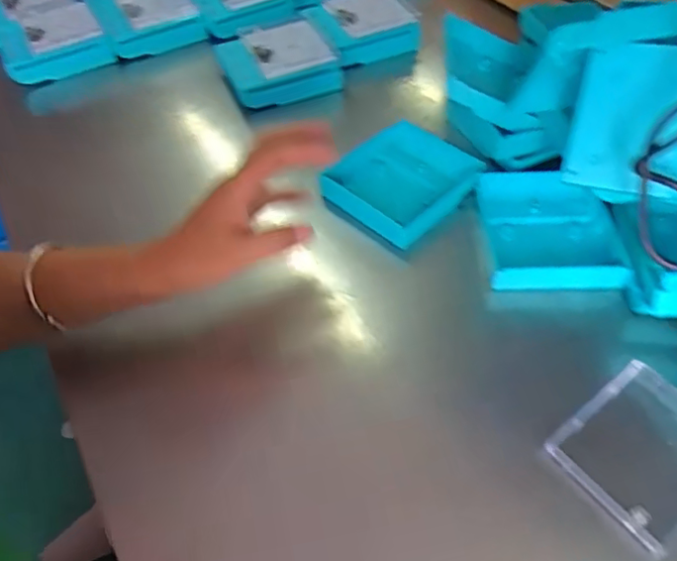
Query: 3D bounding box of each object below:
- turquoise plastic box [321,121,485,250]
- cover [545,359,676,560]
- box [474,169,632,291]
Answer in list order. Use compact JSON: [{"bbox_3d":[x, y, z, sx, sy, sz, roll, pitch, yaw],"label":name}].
[{"bbox_3d":[0.058,-0.092,0.526,0.102,0.026,0.134,37,62,28],"label":"turquoise plastic box"},{"bbox_3d":[0.200,0.112,0.376,0.098,0.015,0.086,-32,56,-20],"label":"cover"},{"bbox_3d":[0.177,-0.044,0.489,0.105,0.024,0.118,-2,51,2],"label":"box"}]

